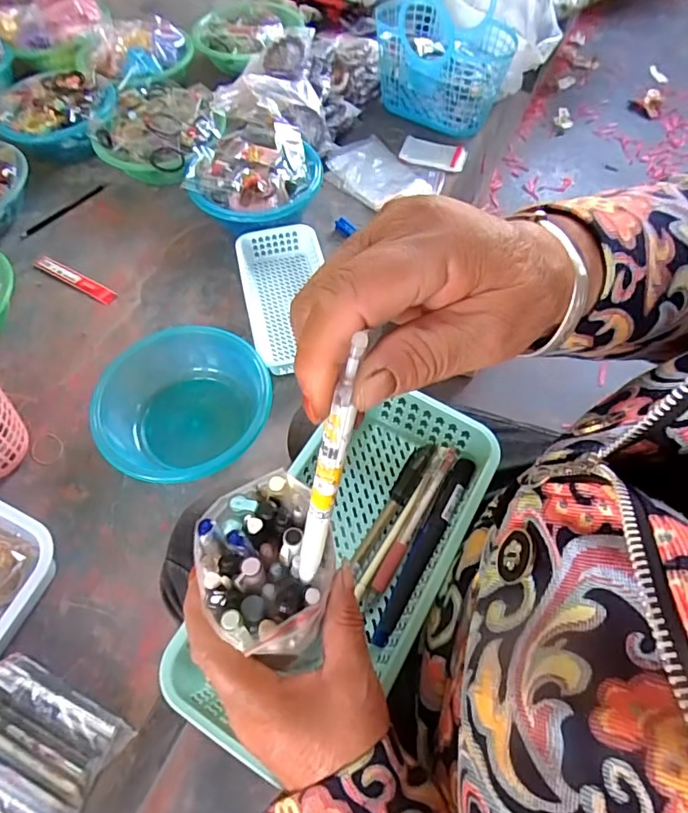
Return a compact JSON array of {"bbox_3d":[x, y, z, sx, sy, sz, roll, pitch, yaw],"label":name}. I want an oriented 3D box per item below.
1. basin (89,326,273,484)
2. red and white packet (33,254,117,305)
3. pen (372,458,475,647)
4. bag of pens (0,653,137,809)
[{"bbox_3d":[-0.213,0.008,0.714,0.207,0.081,0.210,-1,60,1],"label":"basin"},{"bbox_3d":[-0.451,-0.214,0.880,0.187,0.008,0.027,29,65,16],"label":"red and white packet"},{"bbox_3d":[0.059,0.103,0.388,0.017,0.020,0.147,27,63,18],"label":"pen"},{"bbox_3d":[-0.307,0.330,0.544,0.150,0.057,0.075,24,63,14],"label":"bag of pens"}]

